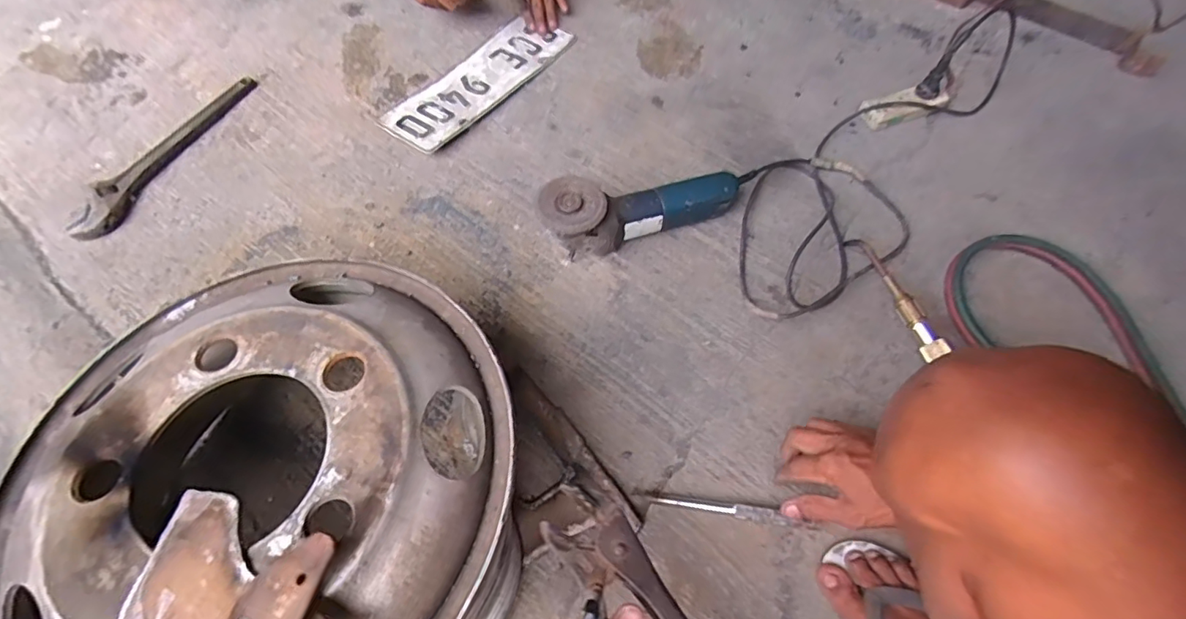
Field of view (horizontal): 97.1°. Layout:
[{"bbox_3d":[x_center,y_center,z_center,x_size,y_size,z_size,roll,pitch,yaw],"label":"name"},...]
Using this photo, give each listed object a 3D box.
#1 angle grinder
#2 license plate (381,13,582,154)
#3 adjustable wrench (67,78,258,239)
[{"bbox_3d":[0.062,-0.134,0.728,0.285,0.092,0.081,-10,60,-18],"label":"angle grinder"},{"bbox_3d":[-0.203,-0.413,0.926,0.150,0.017,0.365,32,67,19],"label":"license plate"},{"bbox_3d":[-0.710,-0.268,0.870,0.067,0.029,0.373,15,63,11],"label":"adjustable wrench"}]

